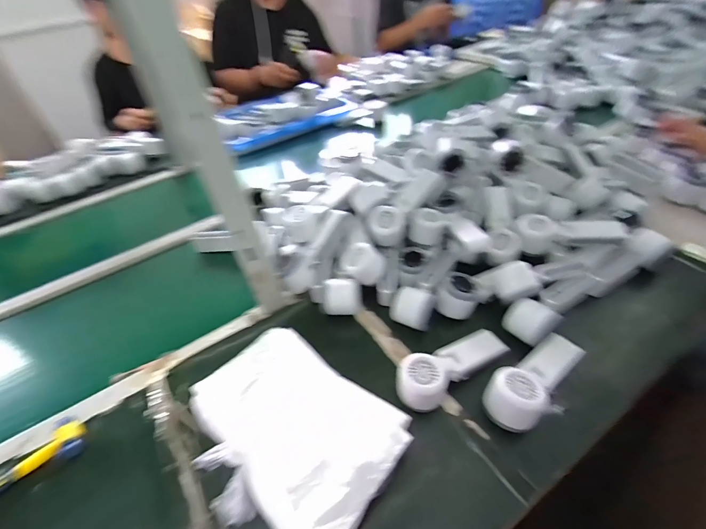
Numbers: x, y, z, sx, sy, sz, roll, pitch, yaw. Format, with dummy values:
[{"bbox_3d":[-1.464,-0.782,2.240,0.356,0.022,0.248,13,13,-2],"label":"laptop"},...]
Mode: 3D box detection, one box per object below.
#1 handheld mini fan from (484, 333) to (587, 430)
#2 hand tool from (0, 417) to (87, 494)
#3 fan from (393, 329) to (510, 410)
[{"bbox_3d":[0.242,0.148,0.445,0.164,0.046,0.068,-22,44,-33],"label":"handheld mini fan"},{"bbox_3d":[-0.459,0.288,0.417,0.249,0.032,0.056,-33,50,-24],"label":"hand tool"},{"bbox_3d":[0.133,0.132,0.468,0.169,0.051,0.059,-29,48,-21],"label":"fan"}]

